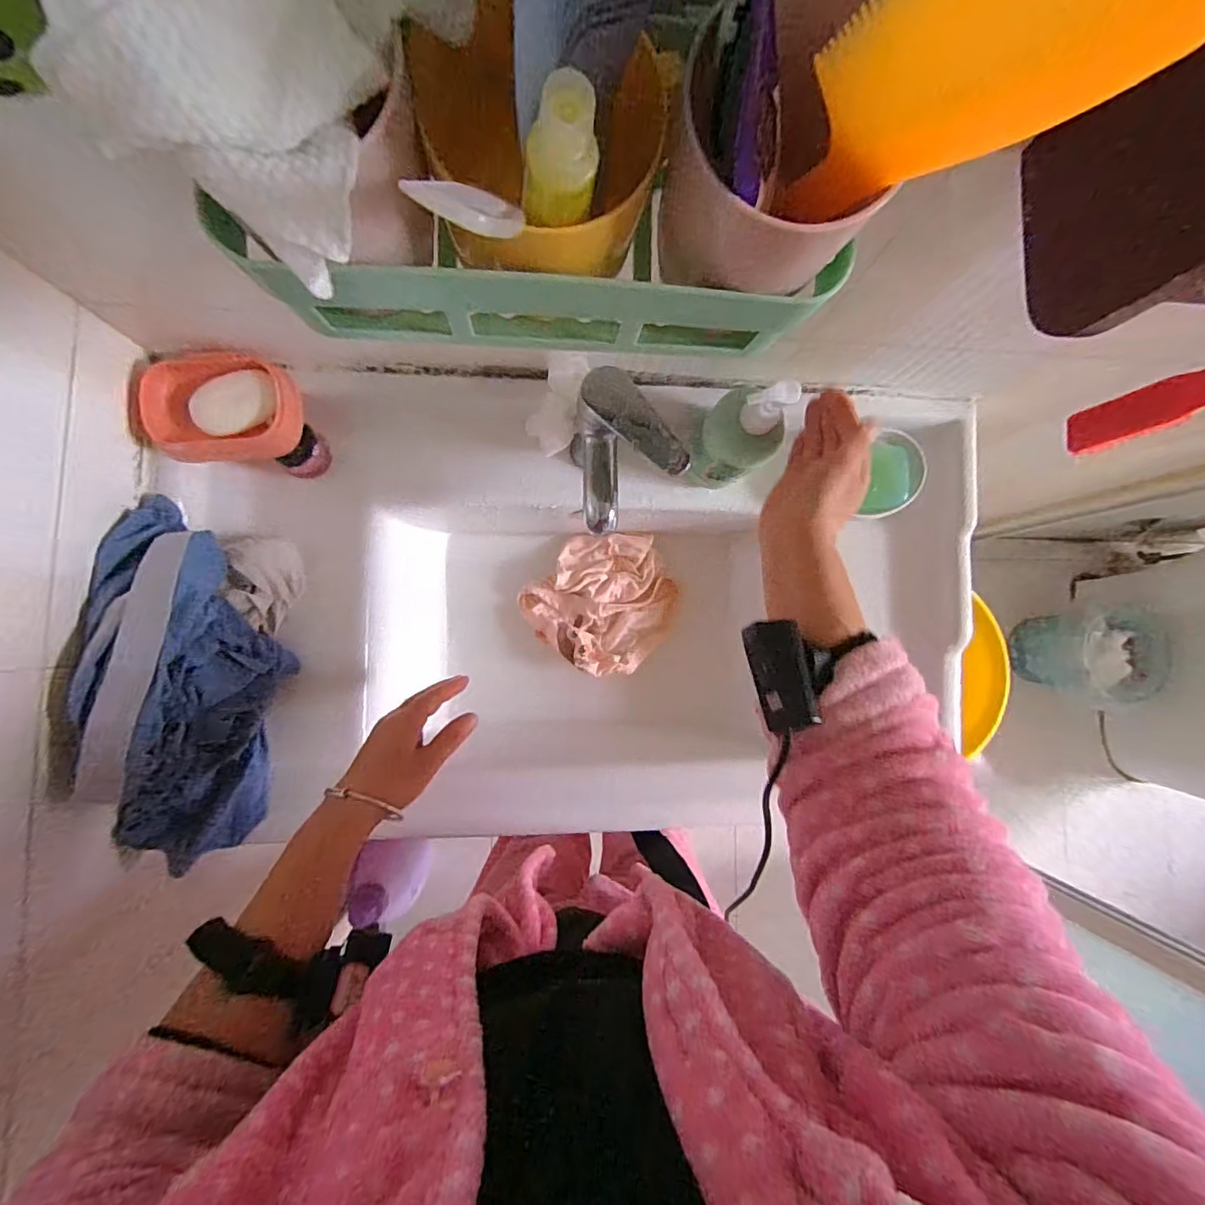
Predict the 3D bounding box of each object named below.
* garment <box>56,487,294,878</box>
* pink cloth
[{"bbox_3d":[-0.365,0.072,0.462,0.122,0.114,0.323,2,87,-5],"label":"garment"},{"bbox_3d":[0.006,-0.004,0.656,0.165,0.033,0.173,39,84,-2],"label":"pink cloth"}]

